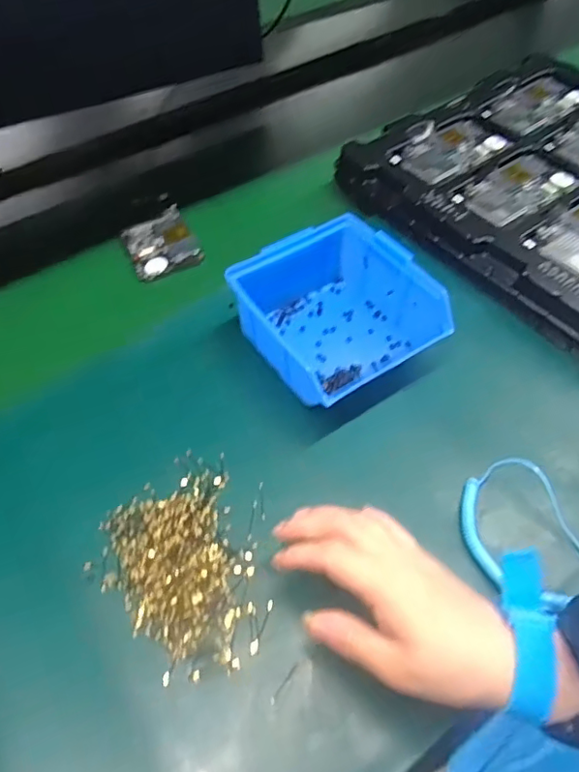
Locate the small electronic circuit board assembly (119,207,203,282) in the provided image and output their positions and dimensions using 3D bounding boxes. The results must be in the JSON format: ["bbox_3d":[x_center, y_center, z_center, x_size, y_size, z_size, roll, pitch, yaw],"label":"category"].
[{"bbox_3d":[-0.129,-0.143,0.555,0.064,0.008,0.093,-20,54,-13],"label":"small electronic circuit board assembly"}]

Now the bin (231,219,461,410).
[{"bbox_3d":[0.034,-0.055,0.437,0.128,0.072,0.139,-31,57,-20],"label":"bin"}]

